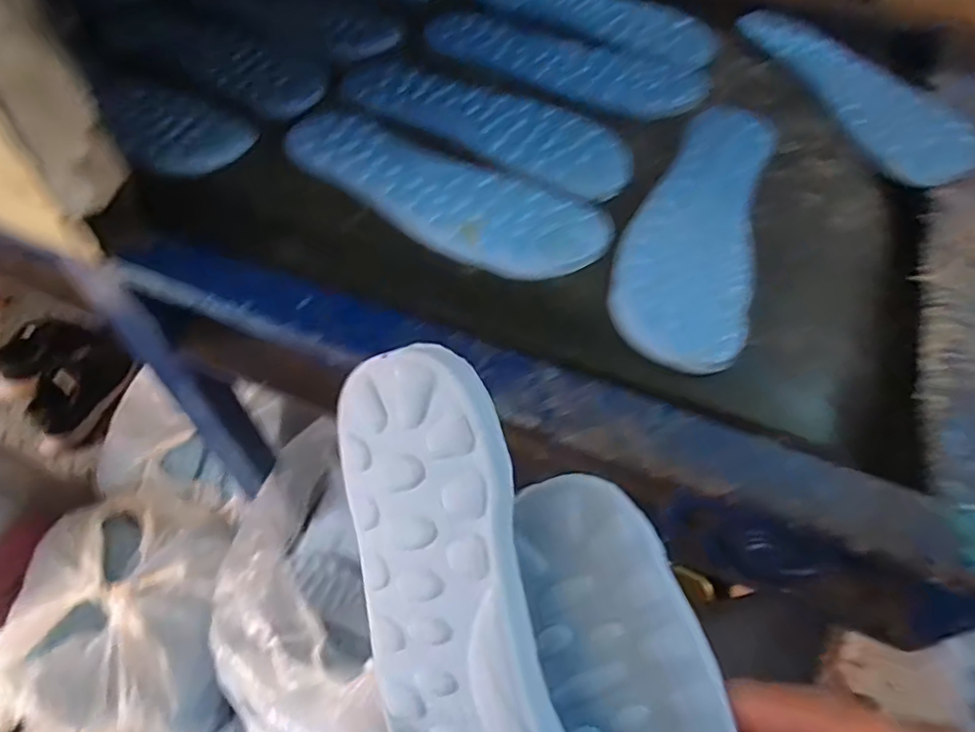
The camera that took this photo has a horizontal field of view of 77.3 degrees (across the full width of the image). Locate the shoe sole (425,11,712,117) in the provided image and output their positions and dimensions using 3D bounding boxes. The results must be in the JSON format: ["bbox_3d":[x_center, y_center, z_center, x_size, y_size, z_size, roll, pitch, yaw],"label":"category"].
[{"bbox_3d":[0.059,-0.272,0.544,0.263,0.012,0.090,24,58,16],"label":"shoe sole"}]

